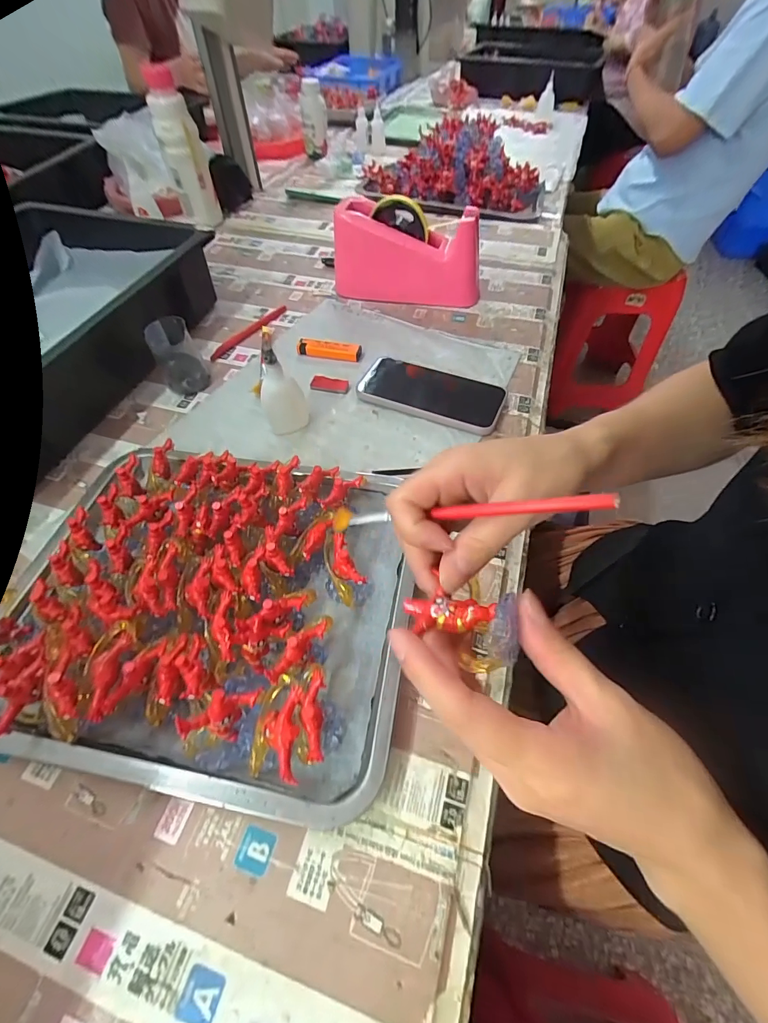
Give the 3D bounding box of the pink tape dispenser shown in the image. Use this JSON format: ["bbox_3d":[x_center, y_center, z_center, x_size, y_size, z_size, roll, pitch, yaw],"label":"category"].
[{"bbox_3d":[0.031,-0.358,0.566,0.208,0.108,0.056,6,55,7],"label":"pink tape dispenser"}]

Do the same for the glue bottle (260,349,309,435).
[{"bbox_3d":[-0.104,-0.120,0.416,0.042,0.092,0.033,-16,55,-8],"label":"glue bottle"}]

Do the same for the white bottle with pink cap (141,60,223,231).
[{"bbox_3d":[-0.342,-0.613,0.696,0.065,0.207,0.068,-16,55,-8],"label":"white bottle with pink cap"}]

